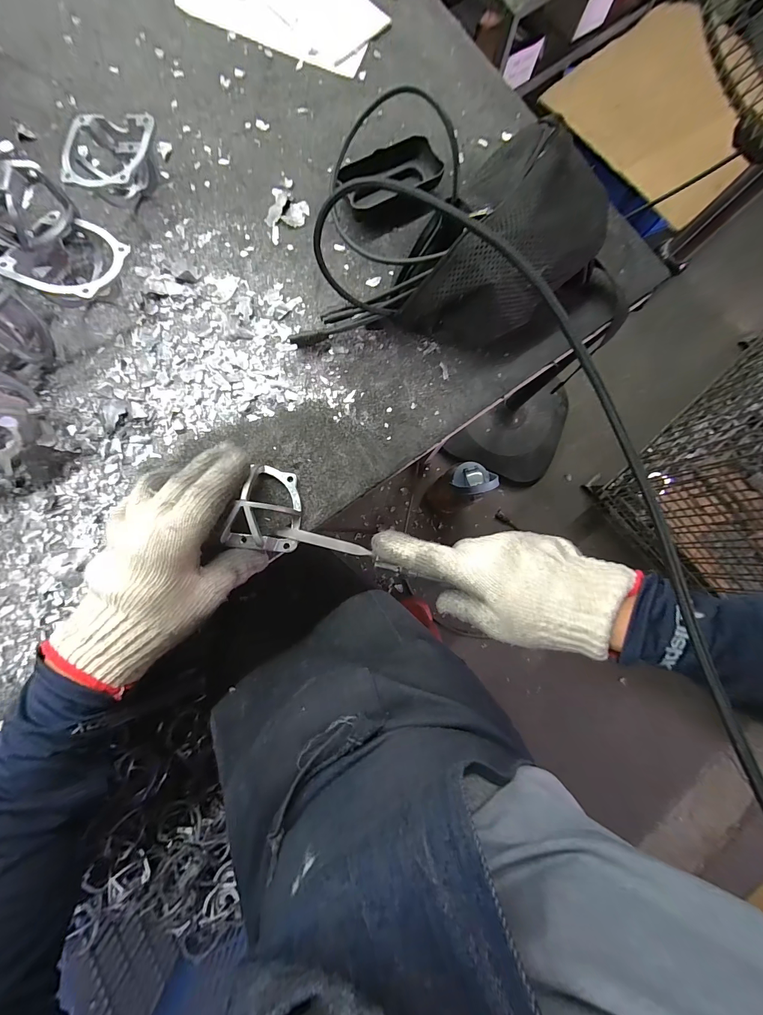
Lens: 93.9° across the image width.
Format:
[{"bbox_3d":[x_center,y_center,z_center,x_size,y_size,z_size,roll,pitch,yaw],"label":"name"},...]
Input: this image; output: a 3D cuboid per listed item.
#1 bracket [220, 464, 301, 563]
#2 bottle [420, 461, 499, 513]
[{"bbox_3d":[-0.097,0.003,0.315,0.054,0.042,0.078,18,82,-3],"label":"bracket"},{"bbox_3d":[0.207,-0.043,0.970,0.106,0.321,0.113,1,83,-5],"label":"bottle"}]

